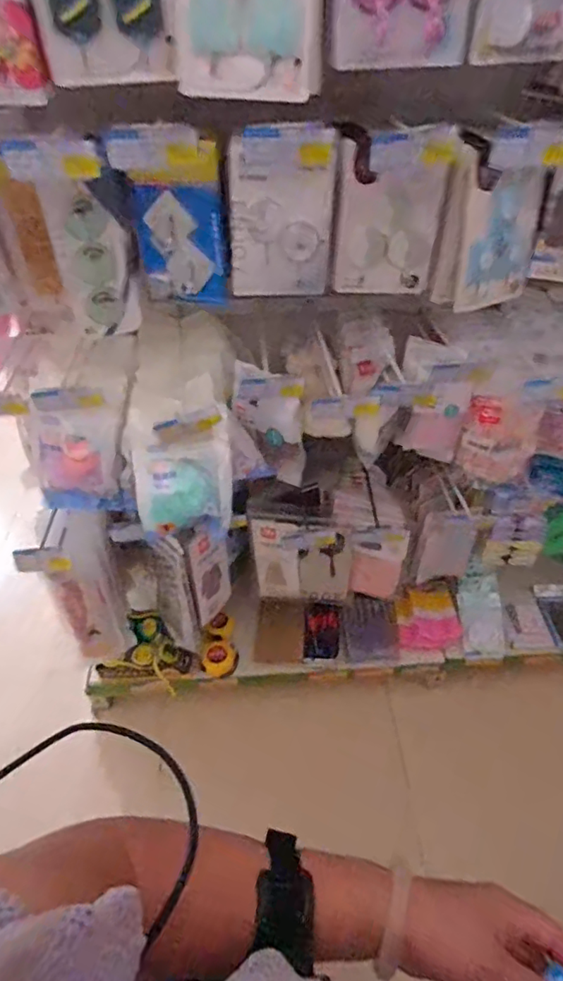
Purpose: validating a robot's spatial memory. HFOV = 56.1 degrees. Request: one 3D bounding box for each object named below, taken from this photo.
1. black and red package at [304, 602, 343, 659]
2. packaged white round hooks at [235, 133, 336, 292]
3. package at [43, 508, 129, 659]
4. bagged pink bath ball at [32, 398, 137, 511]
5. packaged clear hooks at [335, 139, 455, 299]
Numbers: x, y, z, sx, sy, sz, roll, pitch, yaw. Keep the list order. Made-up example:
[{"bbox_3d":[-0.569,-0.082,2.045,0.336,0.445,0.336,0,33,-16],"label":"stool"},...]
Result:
[{"bbox_3d":[0.105,0.351,1.317,0.089,0.012,0.135,2,87,3],"label":"black and red package"},{"bbox_3d":[0.000,-0.343,0.667,0.124,0.190,0.021,-9,45,-9],"label":"packaged white round hooks"},{"bbox_3d":[-0.389,0.226,1.113,0.089,0.416,0.128,7,44,6],"label":"package"},{"bbox_3d":[-0.331,-0.045,0.857,0.159,0.229,0.038,0,44,0],"label":"bagged pink bath ball"},{"bbox_3d":[0.144,-0.355,0.709,0.139,0.173,0.036,-1,44,-1],"label":"packaged clear hooks"}]

